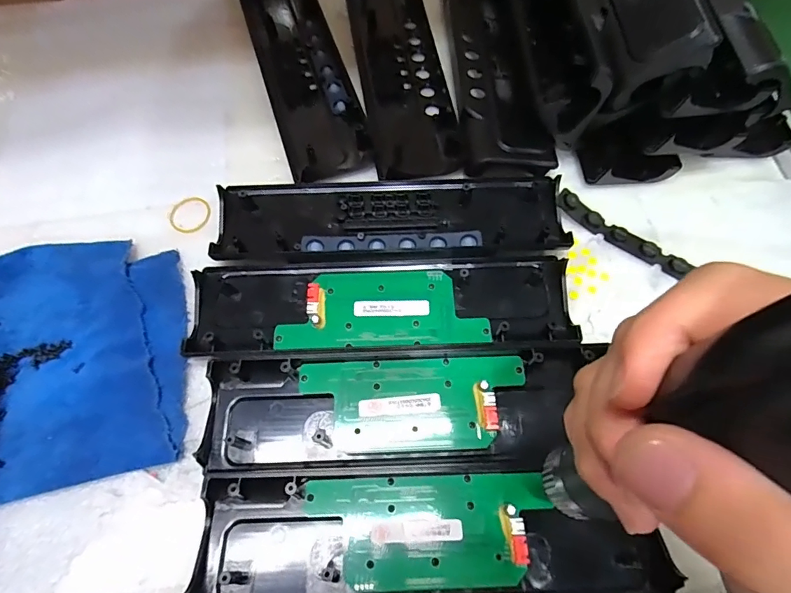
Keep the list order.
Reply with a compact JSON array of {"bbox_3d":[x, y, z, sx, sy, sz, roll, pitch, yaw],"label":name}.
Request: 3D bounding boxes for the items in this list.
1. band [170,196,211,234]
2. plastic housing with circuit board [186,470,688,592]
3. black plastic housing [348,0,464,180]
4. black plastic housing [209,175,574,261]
[{"bbox_3d":[-0.152,-0.061,0.335,0.029,0.004,0.030,0,67,0],"label":"band"},{"bbox_3d":[0.018,0.131,0.242,0.238,0.017,0.067,-1,67,0],"label":"plastic housing with circuit board"},{"bbox_3d":[0.002,-0.207,0.393,0.067,0.018,0.250,-8,67,-3],"label":"black plastic housing"},{"bbox_3d":[0.000,-0.057,0.327,0.248,0.019,0.061,-4,67,-1],"label":"black plastic housing"}]

